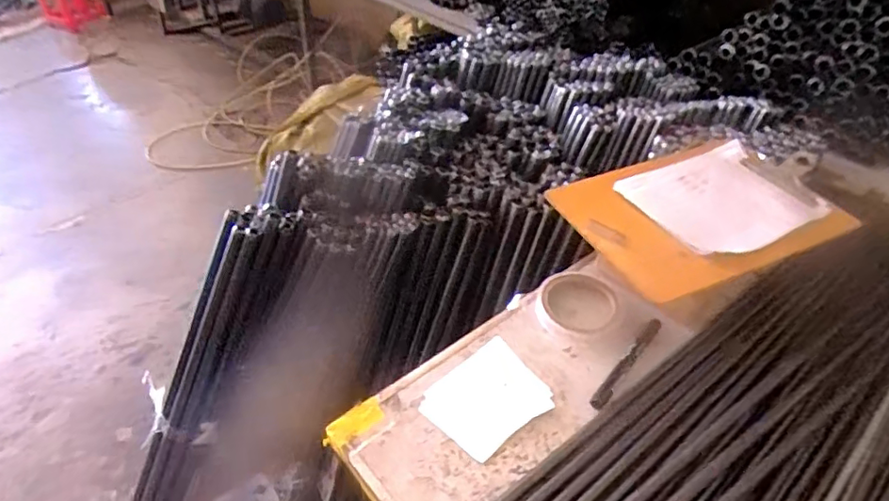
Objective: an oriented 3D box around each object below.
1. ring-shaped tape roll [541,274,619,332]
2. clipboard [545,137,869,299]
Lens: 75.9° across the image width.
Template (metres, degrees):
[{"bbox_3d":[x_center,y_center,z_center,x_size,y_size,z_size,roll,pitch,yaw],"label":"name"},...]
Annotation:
[{"bbox_3d":[0.158,0.055,0.661,0.086,0.014,0.086,6,41,11],"label":"ring-shaped tape roll"},{"bbox_3d":[0.287,-0.049,0.633,0.294,0.025,0.186,-17,45,-19],"label":"clipboard"}]

